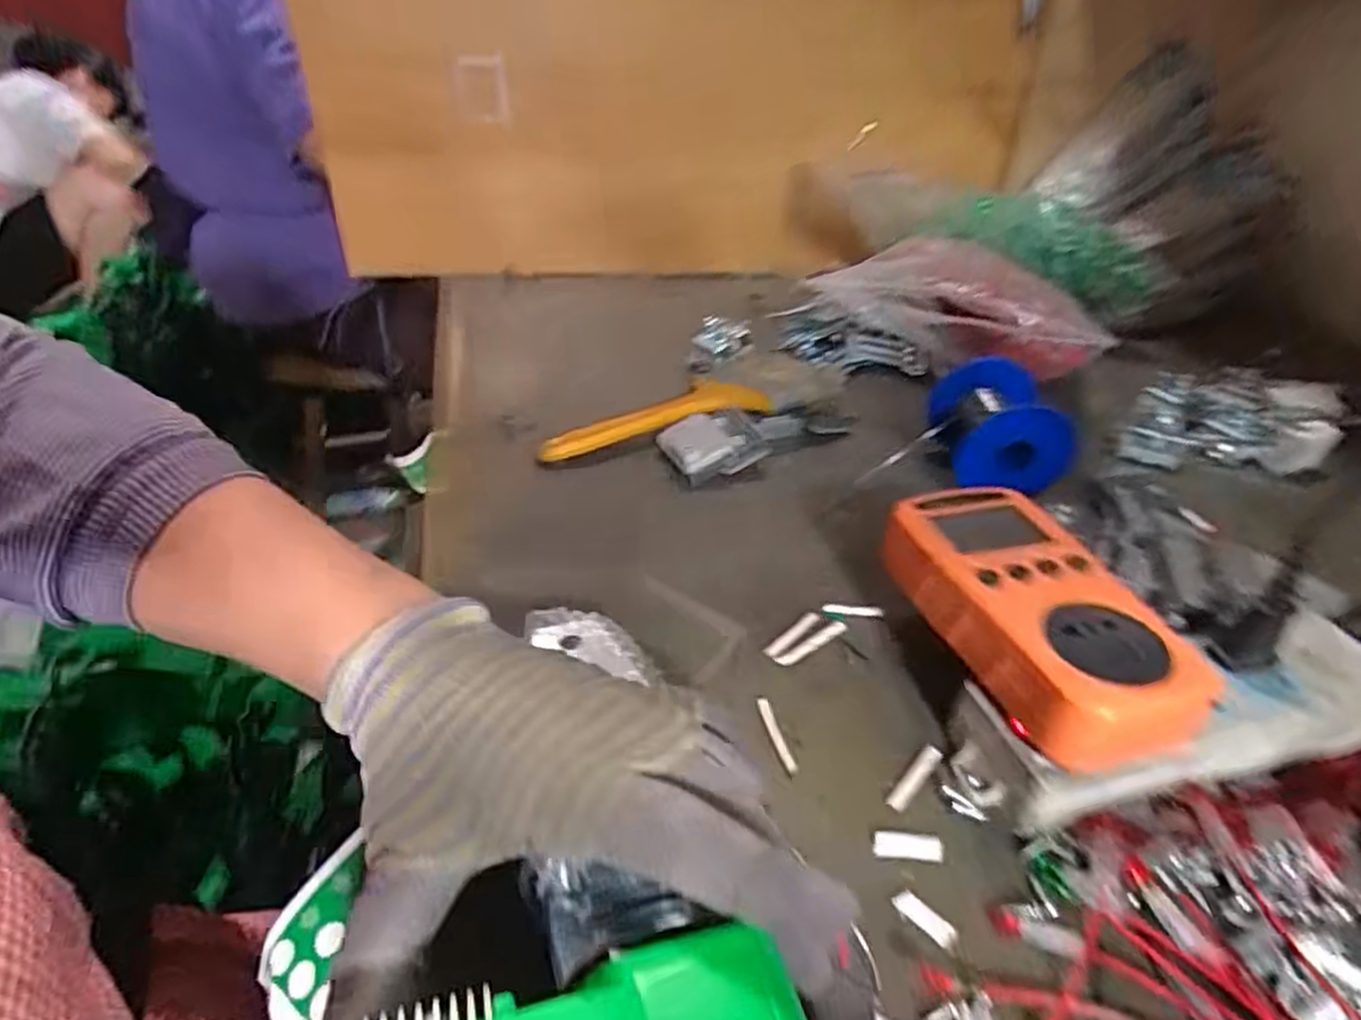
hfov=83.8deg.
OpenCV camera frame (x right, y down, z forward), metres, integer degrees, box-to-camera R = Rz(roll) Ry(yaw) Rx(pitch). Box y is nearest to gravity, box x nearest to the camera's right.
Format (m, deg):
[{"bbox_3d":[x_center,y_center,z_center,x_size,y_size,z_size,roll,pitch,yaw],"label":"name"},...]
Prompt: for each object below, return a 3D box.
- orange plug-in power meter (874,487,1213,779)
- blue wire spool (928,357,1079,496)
[{"bbox_3d":[0.138,0.038,0.301,0.066,0.031,0.125,-9,38,-15],"label":"orange plug-in power meter"},{"bbox_3d":[0.188,-0.053,0.457,0.074,0.063,0.074,2,36,-1],"label":"blue wire spool"}]

